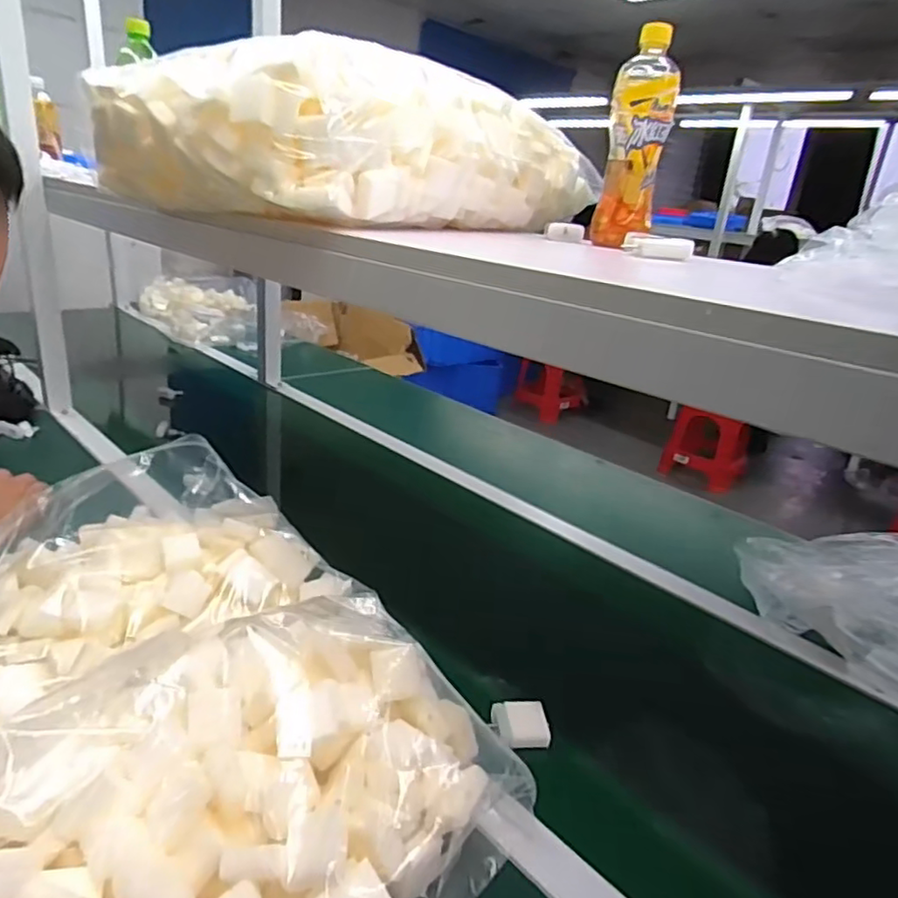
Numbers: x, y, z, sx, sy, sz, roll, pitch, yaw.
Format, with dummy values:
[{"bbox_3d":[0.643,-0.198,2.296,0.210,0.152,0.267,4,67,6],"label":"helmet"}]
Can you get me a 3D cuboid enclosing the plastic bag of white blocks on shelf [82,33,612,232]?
[{"bbox_3d":[-0.102,-0.340,0.736,0.320,0.144,0.469,20,26,33],"label":"plastic bag of white blocks on shelf"}]

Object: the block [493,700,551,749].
[{"bbox_3d":[0.067,0.256,0.593,0.049,0.021,0.043,1,22,-10],"label":"block"}]

